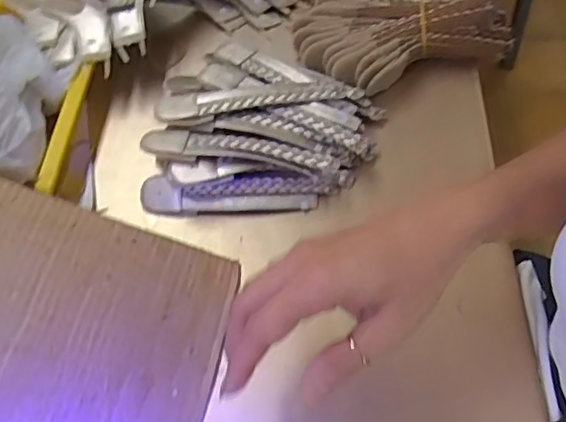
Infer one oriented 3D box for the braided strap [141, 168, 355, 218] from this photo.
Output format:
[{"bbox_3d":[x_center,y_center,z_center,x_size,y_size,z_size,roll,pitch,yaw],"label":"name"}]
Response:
[{"bbox_3d":[-0.028,-0.016,0.478,0.170,0.027,0.032,-3,59,-3],"label":"braided strap"}]

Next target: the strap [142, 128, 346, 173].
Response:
[{"bbox_3d":[-0.034,-0.048,0.467,0.155,0.005,0.029,7,59,3],"label":"strap"}]

